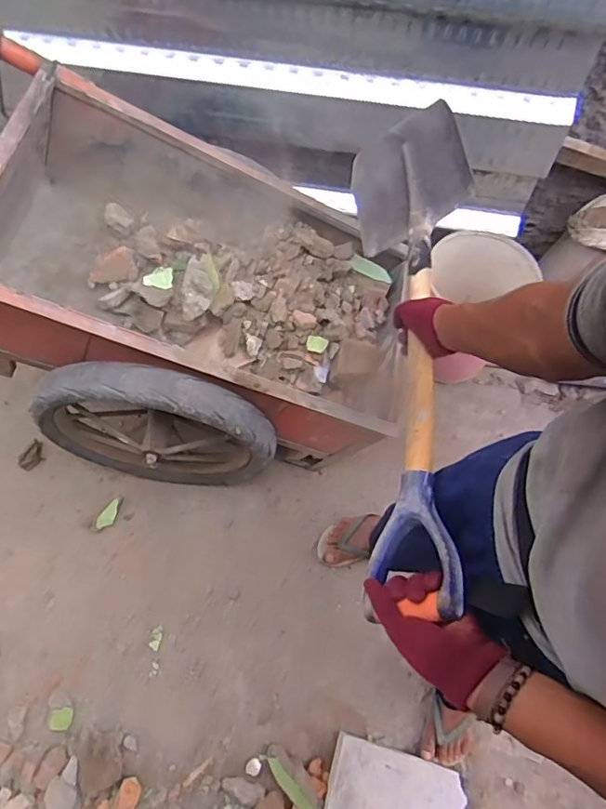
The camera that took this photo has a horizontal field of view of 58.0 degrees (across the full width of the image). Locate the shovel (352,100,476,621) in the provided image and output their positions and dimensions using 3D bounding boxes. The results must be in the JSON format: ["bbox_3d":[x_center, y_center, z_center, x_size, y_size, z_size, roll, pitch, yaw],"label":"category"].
[{"bbox_3d":[0.157,-0.152,0.838,0.210,0.102,0.876,-13,51,28],"label":"shovel"}]

